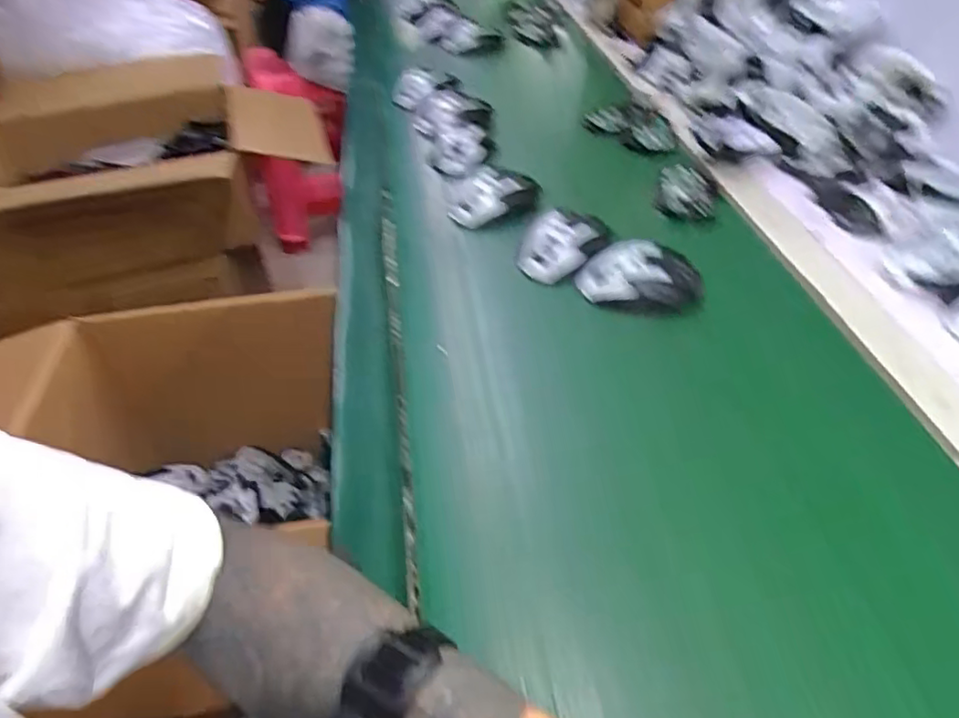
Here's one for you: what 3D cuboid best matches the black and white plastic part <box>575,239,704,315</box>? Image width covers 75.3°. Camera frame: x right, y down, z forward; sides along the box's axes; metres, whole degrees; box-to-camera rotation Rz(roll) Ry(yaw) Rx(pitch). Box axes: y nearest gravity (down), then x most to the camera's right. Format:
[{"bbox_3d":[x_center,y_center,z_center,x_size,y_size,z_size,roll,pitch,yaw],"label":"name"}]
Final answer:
[{"bbox_3d":[0.157,-0.081,0.610,0.115,0.036,0.072,5,46,12],"label":"black and white plastic part"}]

